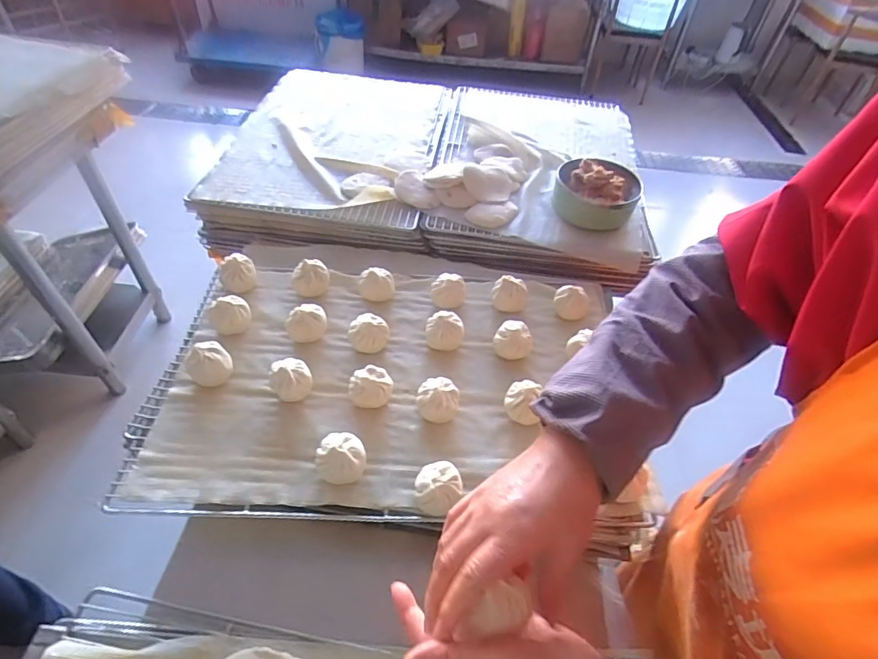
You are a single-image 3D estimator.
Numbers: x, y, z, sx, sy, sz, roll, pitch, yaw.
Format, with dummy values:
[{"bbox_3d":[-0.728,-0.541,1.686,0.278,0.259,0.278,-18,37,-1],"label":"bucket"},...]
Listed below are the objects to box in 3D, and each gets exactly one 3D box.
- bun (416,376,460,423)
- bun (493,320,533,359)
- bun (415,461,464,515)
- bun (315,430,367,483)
[{"bbox_3d":[-0.001,0.084,0.597,0.052,0.044,0.049,5,47,0],"label":"bun"},{"bbox_3d":[0.103,0.015,0.672,0.053,0.045,0.046,16,48,10],"label":"bun"},{"bbox_3d":[0.000,0.170,0.520,0.052,0.045,0.047,-1,47,-6],"label":"bun"},{"bbox_3d":[-0.108,0.144,0.537,0.054,0.045,0.043,3,47,-3],"label":"bun"}]

